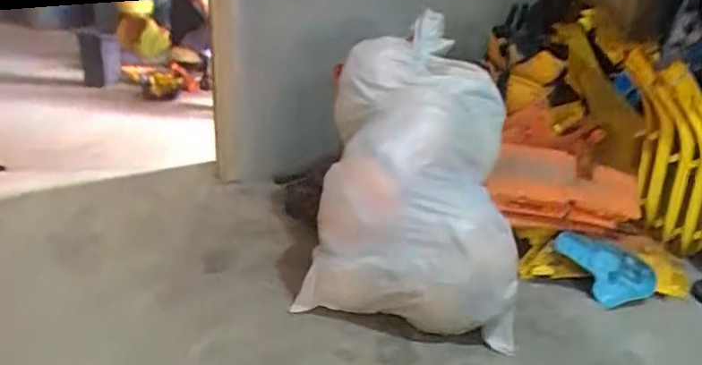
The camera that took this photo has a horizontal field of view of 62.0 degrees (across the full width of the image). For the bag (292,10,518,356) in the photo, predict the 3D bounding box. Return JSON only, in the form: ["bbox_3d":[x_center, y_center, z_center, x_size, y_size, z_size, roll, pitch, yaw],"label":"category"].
[{"bbox_3d":[0.184,-0.011,1.556,0.533,0.615,0.590,8,25,12],"label":"bag"}]

